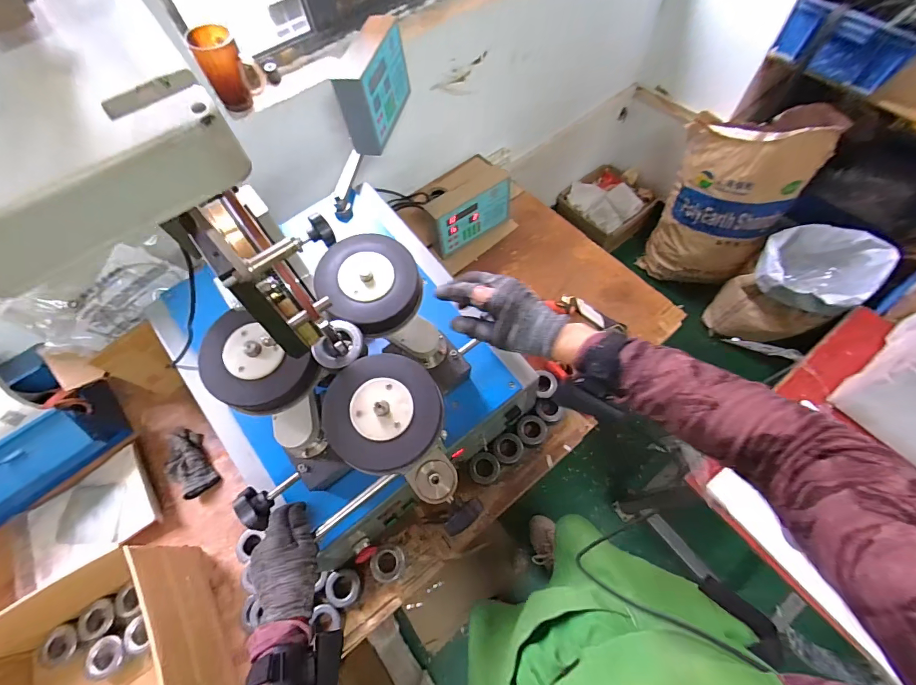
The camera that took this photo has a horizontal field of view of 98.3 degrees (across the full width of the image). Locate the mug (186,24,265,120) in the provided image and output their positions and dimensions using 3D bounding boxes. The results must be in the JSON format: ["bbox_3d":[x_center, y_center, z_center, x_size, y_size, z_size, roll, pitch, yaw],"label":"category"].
[{"bbox_3d":[-0.428,-0.515,0.752,0.092,0.121,0.084,-25,65,-9],"label":"mug"}]

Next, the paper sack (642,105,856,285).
[{"bbox_3d":[0.954,-0.493,1.459,0.404,0.611,0.247,20,66,13],"label":"paper sack"}]

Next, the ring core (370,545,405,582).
[{"bbox_3d":[-0.130,0.417,0.749,0.061,0.043,0.060,-8,63,0],"label":"ring core"}]

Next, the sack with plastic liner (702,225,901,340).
[{"bbox_3d":[1.182,-0.185,1.414,0.341,0.375,0.301,-28,65,-10],"label":"sack with plastic liner"}]

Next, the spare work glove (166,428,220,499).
[{"bbox_3d":[-0.589,0.257,0.854,0.086,0.036,0.160,-34,67,-13],"label":"spare work glove"}]

